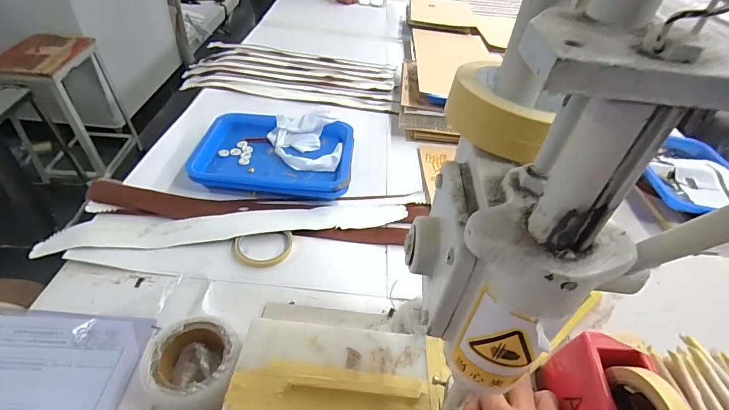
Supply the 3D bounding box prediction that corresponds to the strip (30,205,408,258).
[{"bbox_3d":[-0.203,0.034,0.629,0.560,0.010,0.060,-4,46,-14],"label":"strip"}]

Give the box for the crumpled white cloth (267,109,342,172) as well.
[{"bbox_3d":[-0.117,-0.128,0.757,0.142,0.037,0.158,-3,44,-8],"label":"crumpled white cloth"}]

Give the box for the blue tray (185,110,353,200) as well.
[{"bbox_3d":[-0.167,-0.100,0.740,0.283,0.040,0.199,2,44,-3],"label":"blue tray"}]

